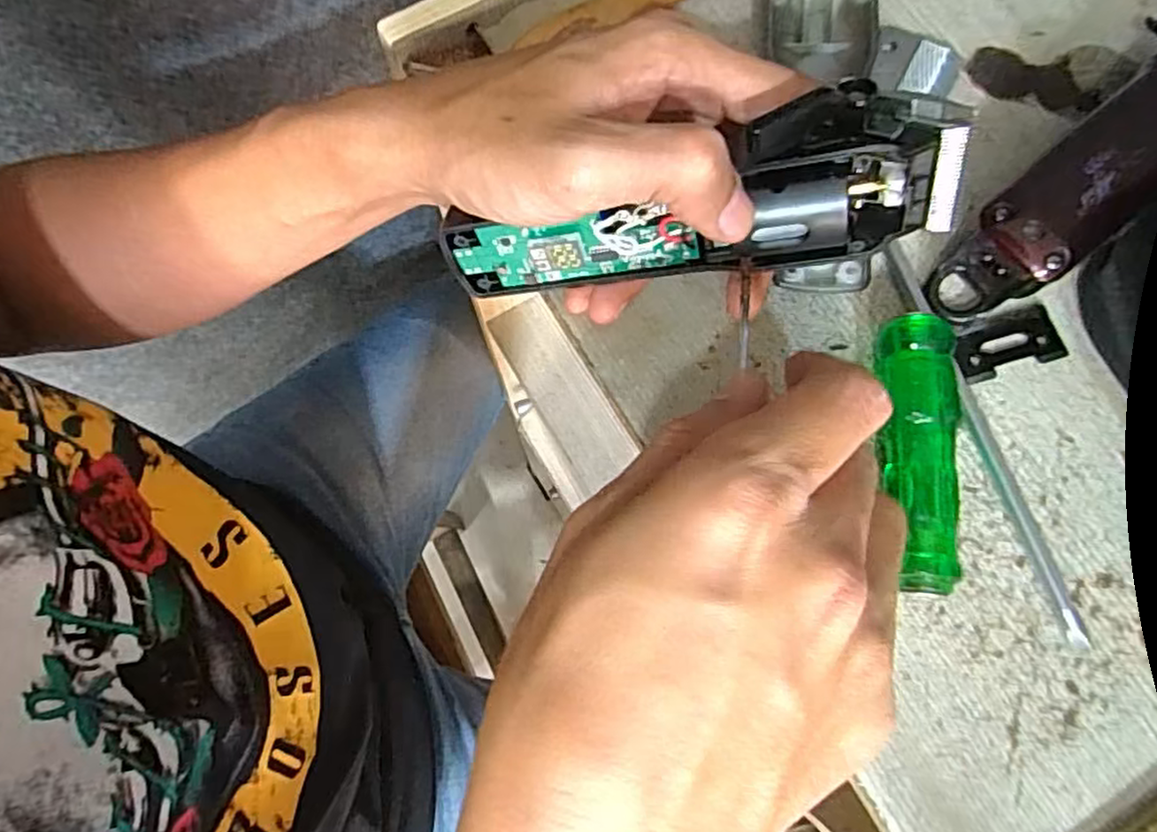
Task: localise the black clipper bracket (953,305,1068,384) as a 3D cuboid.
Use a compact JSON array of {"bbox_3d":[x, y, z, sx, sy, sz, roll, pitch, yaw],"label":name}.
[{"bbox_3d":[0.157,-0.026,0.254,0.039,0.004,0.020,-15,74,-5],"label":"black clipper bracket"}]

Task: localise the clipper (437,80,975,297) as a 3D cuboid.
[{"bbox_3d":[0.033,-0.069,0.230,0.167,0.052,0.033,-8,73,19],"label":"clipper"}]

